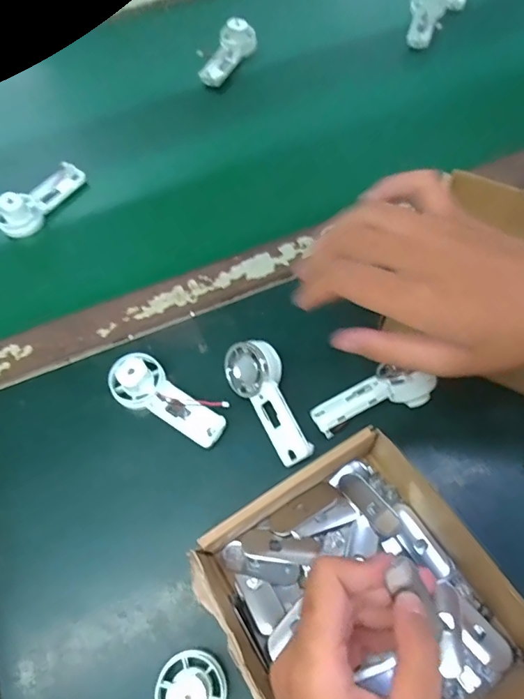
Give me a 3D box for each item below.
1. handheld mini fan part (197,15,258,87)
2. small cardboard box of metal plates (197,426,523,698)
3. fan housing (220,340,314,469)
[{"bbox_3d":[-0.037,-0.329,0.530,0.039,0.030,0.085,19,67,12],"label":"handheld mini fan part"},{"bbox_3d":[0.065,0.152,0.279,0.146,0.057,0.176,-32,67,-12],"label":"small cardboard box of metal plates"},{"bbox_3d":[0.003,0.037,0.342,0.037,0.033,0.091,-22,65,-7],"label":"fan housing"}]

